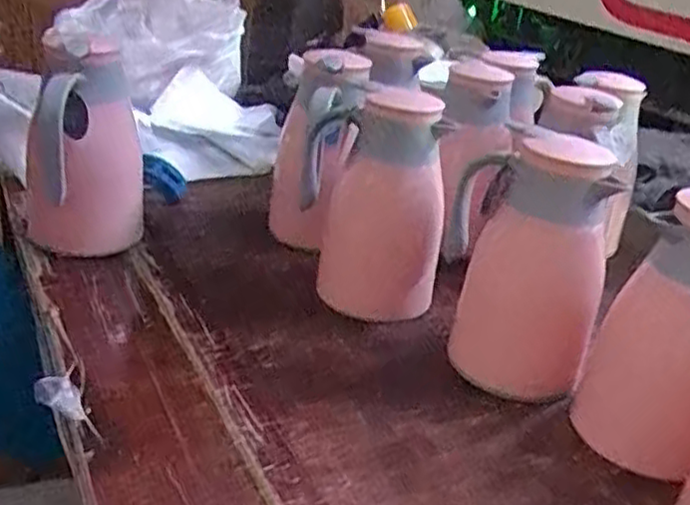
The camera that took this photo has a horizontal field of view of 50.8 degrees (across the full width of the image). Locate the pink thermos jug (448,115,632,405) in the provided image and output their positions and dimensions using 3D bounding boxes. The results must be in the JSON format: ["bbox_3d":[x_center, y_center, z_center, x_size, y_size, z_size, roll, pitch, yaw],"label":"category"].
[{"bbox_3d":[0.184,0.000,0.751,0.120,0.245,0.158,3,27,-10],"label":"pink thermos jug"}]

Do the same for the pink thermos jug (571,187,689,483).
[{"bbox_3d":[0.307,0.068,0.651,0.142,0.238,0.120,27,32,34],"label":"pink thermos jug"}]

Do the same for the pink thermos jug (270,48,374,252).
[{"bbox_3d":[-0.040,-0.127,0.911,0.109,0.220,0.153,7,26,0],"label":"pink thermos jug"}]

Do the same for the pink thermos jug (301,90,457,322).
[{"bbox_3d":[0.034,-0.062,0.839,0.133,0.241,0.138,0,27,-14],"label":"pink thermos jug"}]

